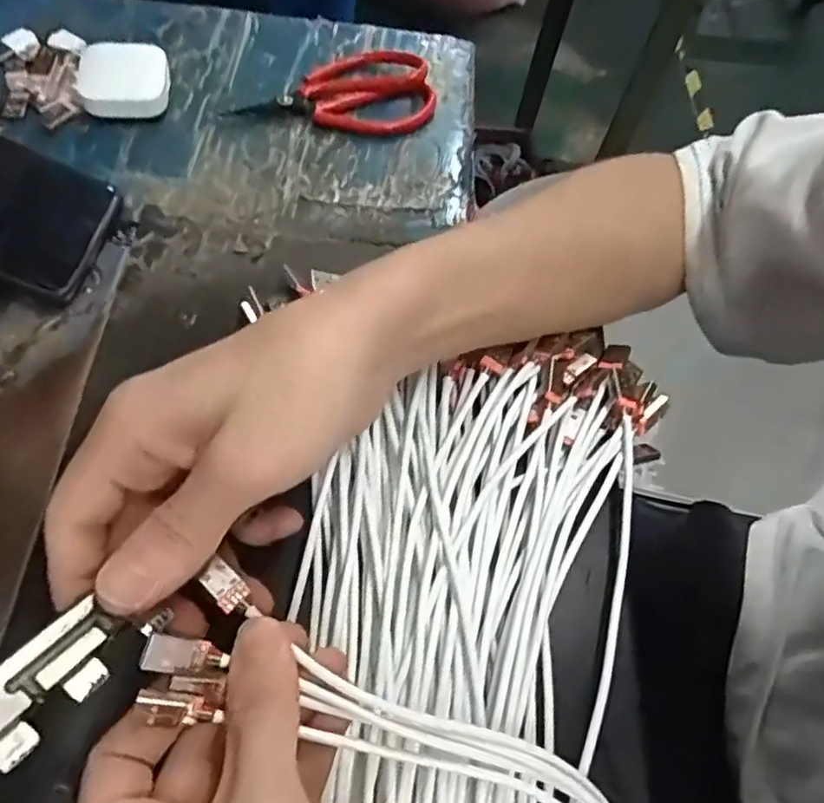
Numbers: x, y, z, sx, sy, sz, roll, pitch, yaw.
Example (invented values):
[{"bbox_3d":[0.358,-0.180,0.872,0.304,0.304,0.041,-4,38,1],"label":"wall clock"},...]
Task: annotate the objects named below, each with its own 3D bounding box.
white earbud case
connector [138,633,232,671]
[{"bbox_3d":[-0.171,-0.191,0.390,0.050,0.018,0.050,-2,63,-7],"label":"white earbud case"},{"bbox_3d":[-0.075,0.085,0.218,0.027,0.004,0.011,16,61,-25],"label":"connector"}]

